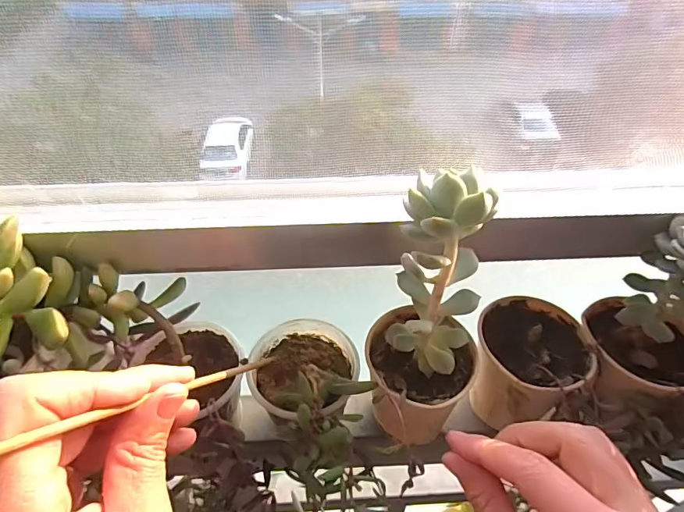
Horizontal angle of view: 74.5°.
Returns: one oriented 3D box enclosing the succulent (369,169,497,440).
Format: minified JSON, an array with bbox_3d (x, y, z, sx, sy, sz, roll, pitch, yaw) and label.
[{"bbox_3d":[0.051,0.035,0.258,0.065,0.186,0.073,6,45,4],"label":"succulent"}]

